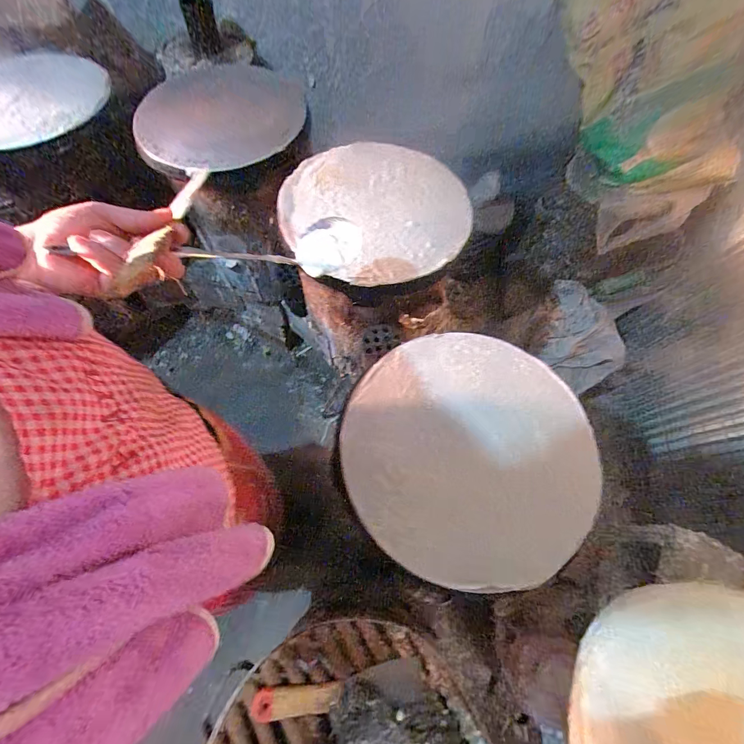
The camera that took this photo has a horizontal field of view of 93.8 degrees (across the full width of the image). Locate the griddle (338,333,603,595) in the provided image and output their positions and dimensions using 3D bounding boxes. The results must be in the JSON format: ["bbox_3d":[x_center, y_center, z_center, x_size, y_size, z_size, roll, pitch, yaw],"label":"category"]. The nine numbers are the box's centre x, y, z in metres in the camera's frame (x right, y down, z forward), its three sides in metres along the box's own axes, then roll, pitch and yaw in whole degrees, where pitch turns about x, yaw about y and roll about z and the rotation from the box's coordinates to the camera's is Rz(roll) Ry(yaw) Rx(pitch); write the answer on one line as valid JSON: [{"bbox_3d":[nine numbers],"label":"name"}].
[{"bbox_3d":[0.134,0.102,0.507,0.341,0.045,0.357,1,66,-2],"label":"griddle"}]

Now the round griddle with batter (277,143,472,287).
[{"bbox_3d":[0.005,-0.341,0.698,0.365,0.035,0.378,1,66,-2],"label":"round griddle with batter"}]

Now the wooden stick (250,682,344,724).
[{"bbox_3d":[-0.097,0.431,0.456,0.113,0.013,0.033,-3,66,-4],"label":"wooden stick"}]

